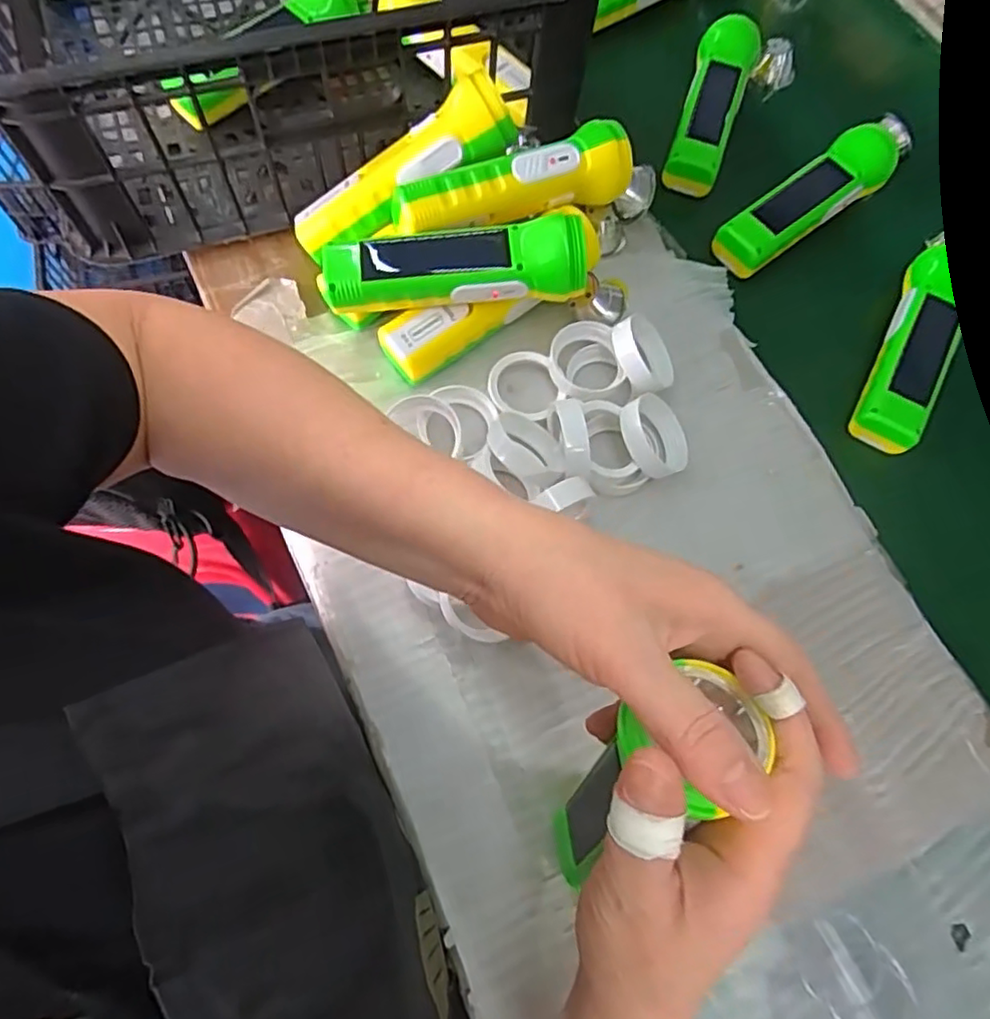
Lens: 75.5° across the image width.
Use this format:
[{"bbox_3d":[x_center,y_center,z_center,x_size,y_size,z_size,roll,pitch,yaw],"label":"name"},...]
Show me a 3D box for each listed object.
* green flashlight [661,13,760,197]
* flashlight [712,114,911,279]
[{"bbox_3d":[0.170,-0.320,0.504,0.043,0.050,0.132,20,68,4],"label":"green flashlight"},{"bbox_3d":[0.245,-0.239,0.477,0.173,0.038,0.042,-35,75,-10],"label":"flashlight"}]

